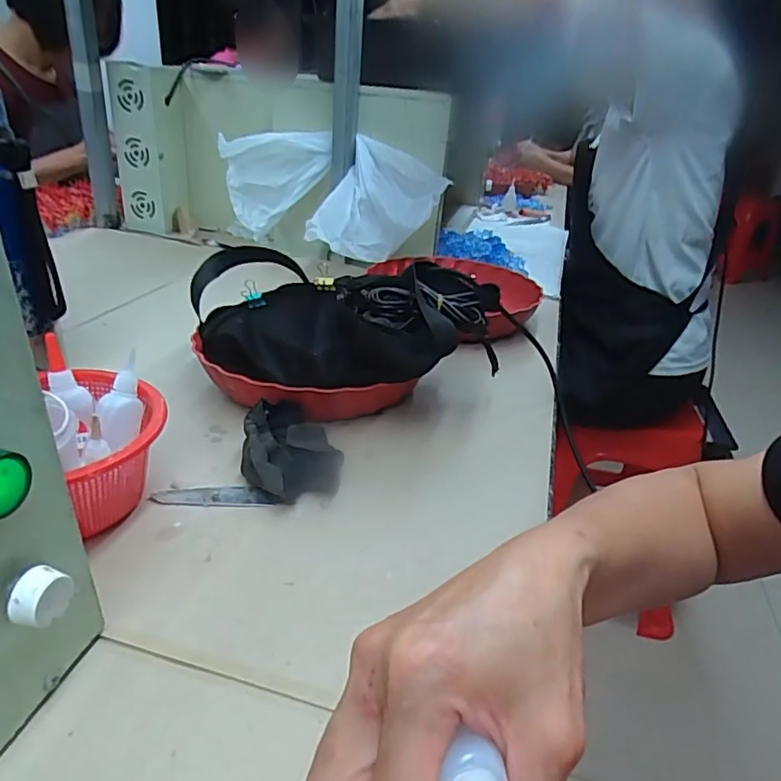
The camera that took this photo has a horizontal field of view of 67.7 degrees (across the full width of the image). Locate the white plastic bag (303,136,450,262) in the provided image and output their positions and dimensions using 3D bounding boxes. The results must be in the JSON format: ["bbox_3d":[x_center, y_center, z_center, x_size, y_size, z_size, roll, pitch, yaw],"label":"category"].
[{"bbox_3d":[-0.022,-0.288,0.888,0.166,0.197,0.043,34,-3,8],"label":"white plastic bag"}]

